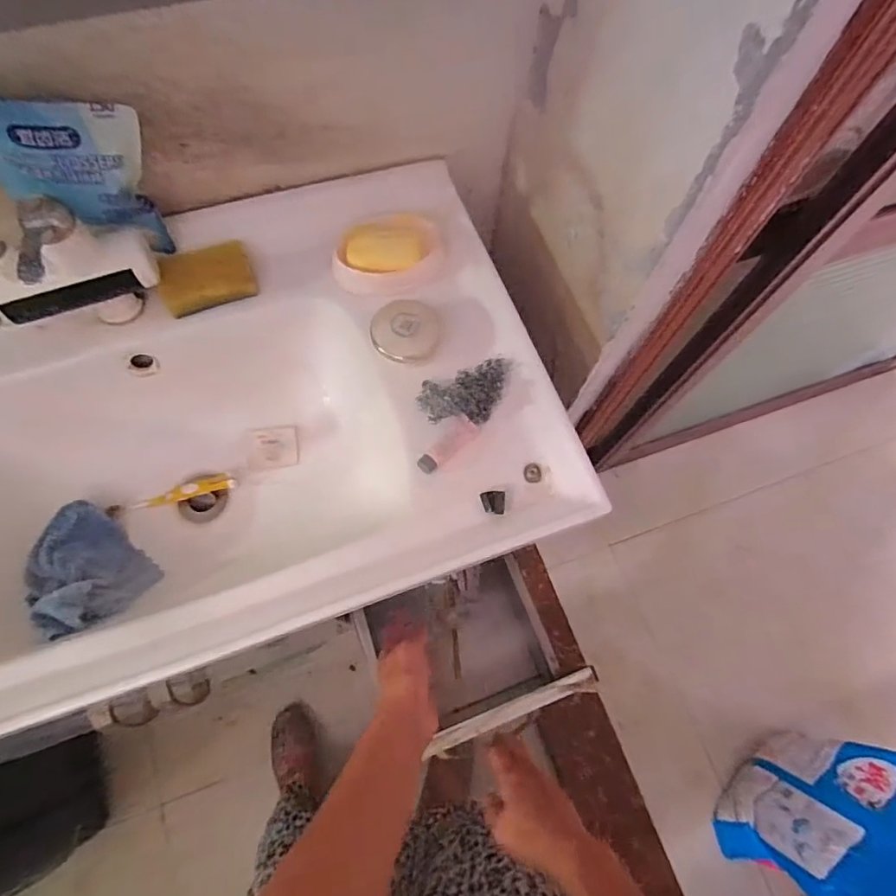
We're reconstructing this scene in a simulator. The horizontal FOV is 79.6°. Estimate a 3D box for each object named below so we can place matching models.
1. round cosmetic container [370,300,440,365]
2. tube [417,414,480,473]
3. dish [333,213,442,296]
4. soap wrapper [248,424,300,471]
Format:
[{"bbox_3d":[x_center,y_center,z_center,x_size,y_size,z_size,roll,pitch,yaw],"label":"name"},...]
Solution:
[{"bbox_3d":[-0.044,-0.126,0.572,0.070,0.017,0.069,1,68,-1],"label":"round cosmetic container"},{"bbox_3d":[0.002,-0.002,0.540,0.022,0.021,0.074,40,72,14],"label":"tube"},{"bbox_3d":[-0.069,-0.216,0.600,0.125,0.032,0.088,-9,68,-5],"label":"dish"},{"bbox_3d":[-0.221,0.000,0.680,0.068,0.004,0.053,-4,85,5],"label":"soap wrapper"}]

